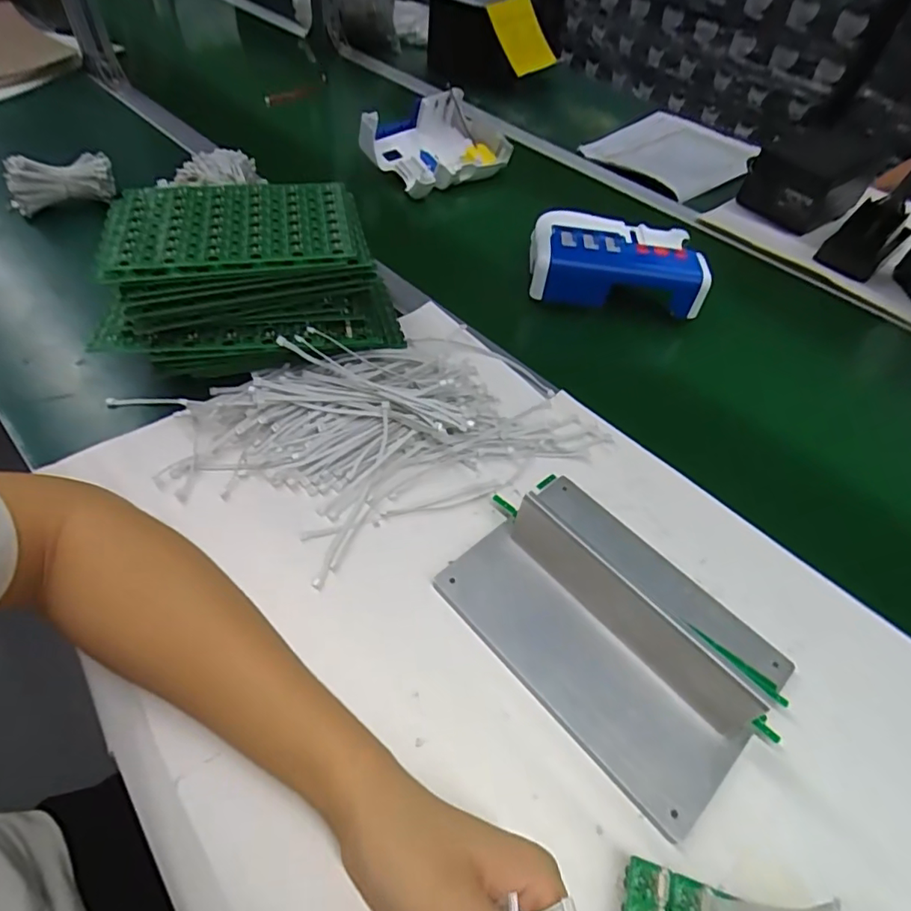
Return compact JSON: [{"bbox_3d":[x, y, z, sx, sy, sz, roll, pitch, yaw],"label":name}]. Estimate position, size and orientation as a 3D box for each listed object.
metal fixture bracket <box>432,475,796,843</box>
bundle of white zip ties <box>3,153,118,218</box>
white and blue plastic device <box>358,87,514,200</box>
[{"bbox_3d":[0.102,0.096,0.344,0.142,0.059,0.209,-34,60,-27],"label":"metal fixture bracket"},{"bbox_3d":[-0.478,-0.329,0.659,0.117,0.058,0.054,-12,53,-13],"label":"bundle of white zip ties"},{"bbox_3d":[-0.025,-0.460,0.797,0.197,0.094,0.161,-29,59,-25],"label":"white and blue plastic device"}]

